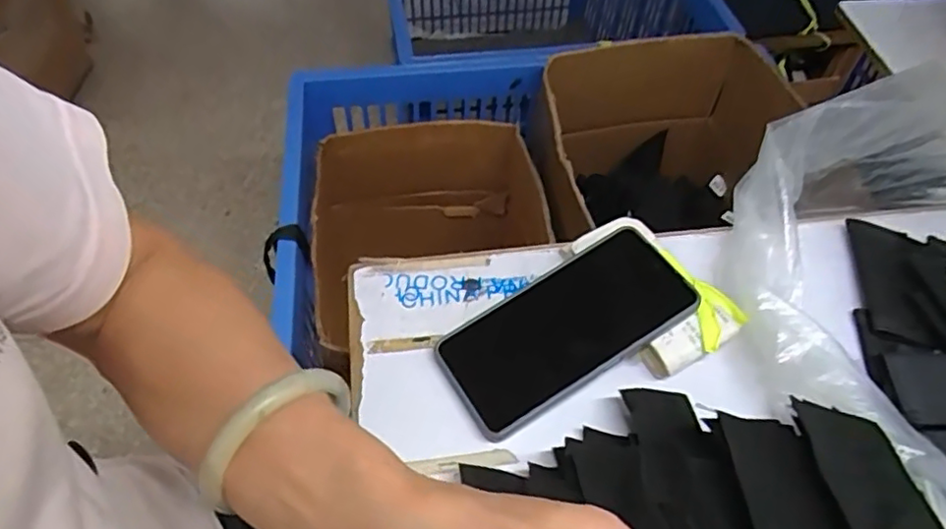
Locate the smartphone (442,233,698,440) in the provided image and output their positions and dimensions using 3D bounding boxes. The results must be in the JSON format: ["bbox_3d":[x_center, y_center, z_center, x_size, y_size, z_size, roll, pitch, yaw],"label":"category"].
[{"bbox_3d":[0.059,0.040,0.421,0.166,0.014,0.086,-31,54,-9],"label":"smartphone"}]

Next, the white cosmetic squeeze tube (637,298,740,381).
[{"bbox_3d":[0.145,0.049,0.413,0.069,0.019,0.025,-29,59,-7],"label":"white cosmetic squeeze tube"}]

